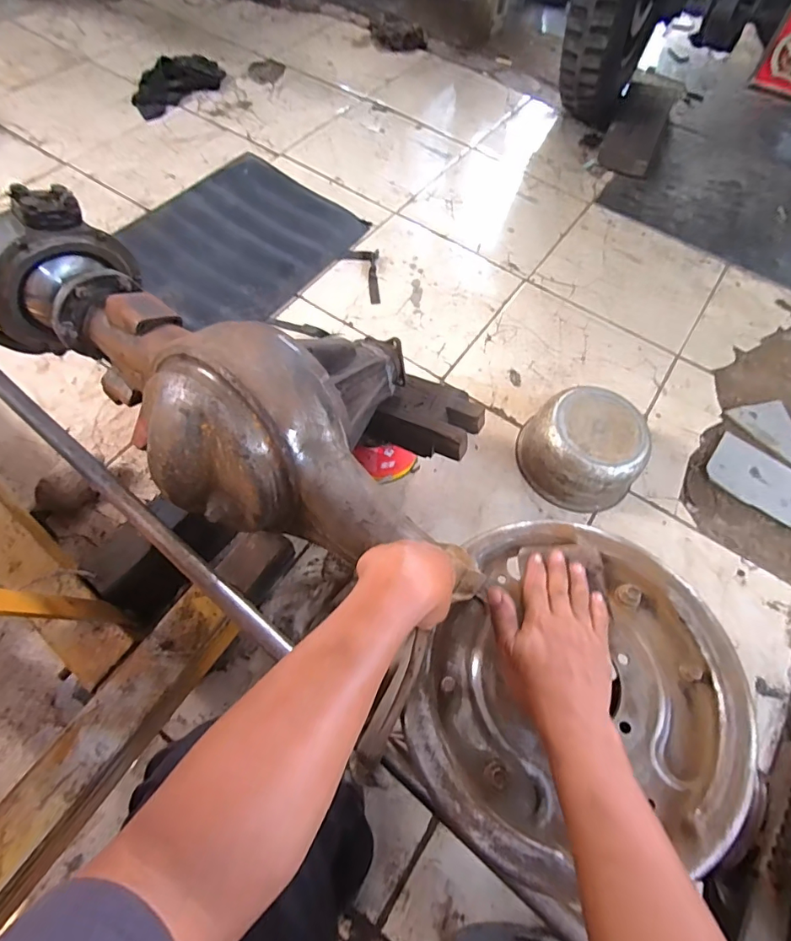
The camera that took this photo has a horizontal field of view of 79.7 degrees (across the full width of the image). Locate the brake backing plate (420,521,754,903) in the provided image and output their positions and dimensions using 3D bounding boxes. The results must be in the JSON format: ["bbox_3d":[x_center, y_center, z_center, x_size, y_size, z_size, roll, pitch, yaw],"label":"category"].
[{"bbox_3d":[0.166,0.192,0.424,0.265,0.042,0.284,1,64,-3],"label":"brake backing plate"}]

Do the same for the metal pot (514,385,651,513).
[{"bbox_3d":[0.358,-0.040,0.900,0.202,0.124,0.221,1,64,-3],"label":"metal pot"}]

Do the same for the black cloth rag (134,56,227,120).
[{"bbox_3d":[-0.671,-1.194,1.450,0.137,0.051,0.338,33,66,12],"label":"black cloth rag"}]

